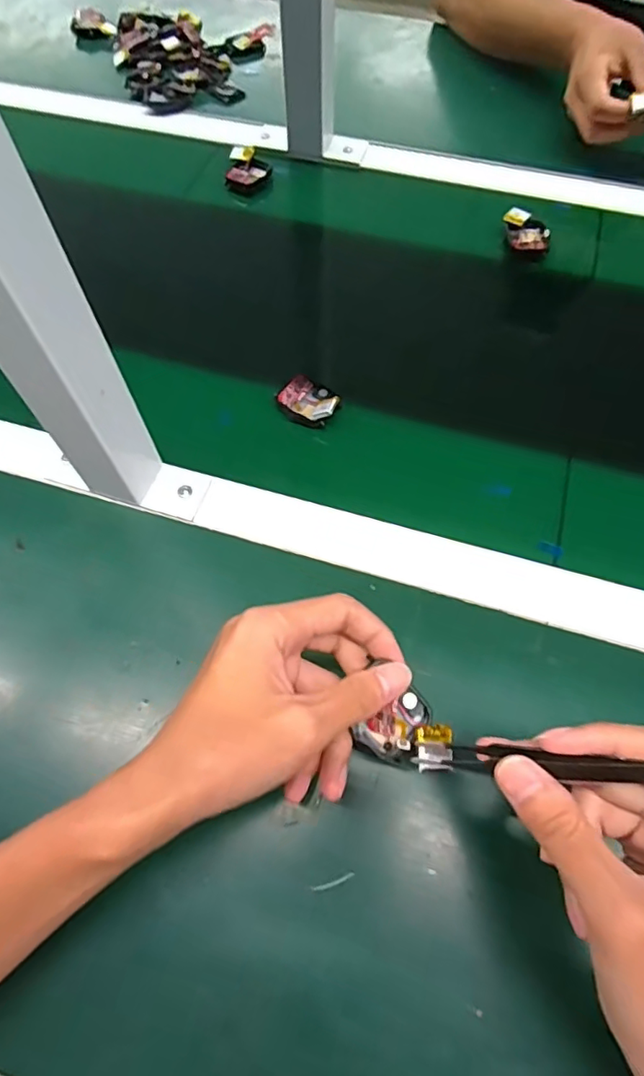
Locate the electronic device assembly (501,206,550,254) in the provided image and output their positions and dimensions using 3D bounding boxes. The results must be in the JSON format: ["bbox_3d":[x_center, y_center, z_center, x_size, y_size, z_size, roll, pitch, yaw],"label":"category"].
[{"bbox_3d":[0.194,-0.290,0.519,0.041,0.018,0.040,3,63,1],"label":"electronic device assembly"}]

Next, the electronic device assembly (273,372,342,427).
[{"bbox_3d":[-0.010,-0.108,0.432,0.051,0.016,0.038,31,67,15],"label":"electronic device assembly"}]

